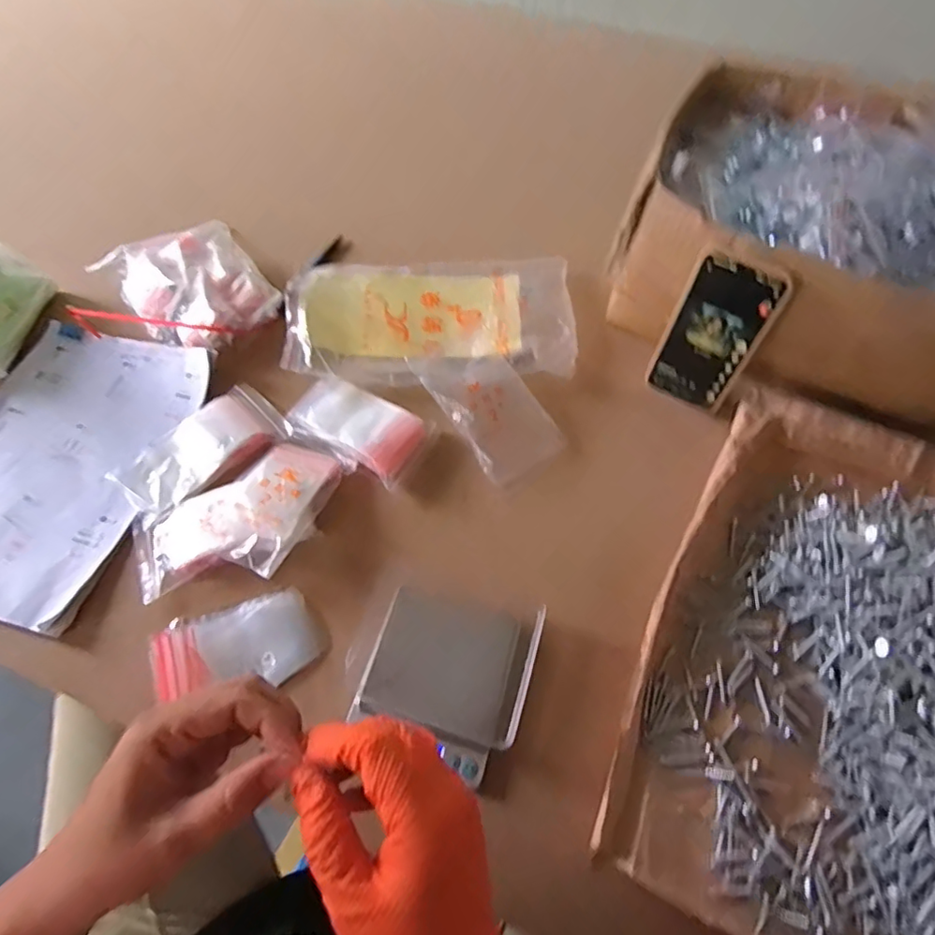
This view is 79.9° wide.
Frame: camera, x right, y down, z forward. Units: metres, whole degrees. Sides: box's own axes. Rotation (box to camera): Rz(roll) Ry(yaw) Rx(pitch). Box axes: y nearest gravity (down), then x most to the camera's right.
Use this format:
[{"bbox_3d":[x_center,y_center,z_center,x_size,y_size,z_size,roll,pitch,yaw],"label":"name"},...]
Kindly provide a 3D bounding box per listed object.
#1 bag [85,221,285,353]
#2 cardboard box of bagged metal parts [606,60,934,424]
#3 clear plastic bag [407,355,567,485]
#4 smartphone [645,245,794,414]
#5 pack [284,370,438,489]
[{"bbox_3d":[-0.305,-0.207,0.618,0.148,0.040,0.200,-37,66,-18],"label":"bag"},{"bbox_3d":[0.349,-0.219,0.556,0.359,0.154,0.309,28,65,16],"label":"cardboard box of bagged metal parts"},{"bbox_3d":[0.020,-0.062,0.558,0.080,0.031,0.155,-31,65,-16],"label":"clear plastic bag"},{"bbox_3d":[0.228,-0.122,0.518,0.076,0.153,0.015,31,55,16],"label":"smartphone"},{"bbox_3d":[-0.110,-0.039,0.544,0.142,0.028,0.082,31,65,17],"label":"pack"}]

